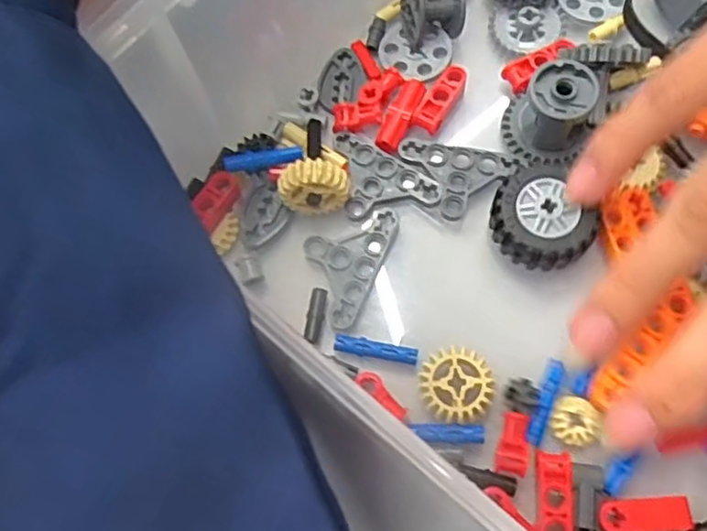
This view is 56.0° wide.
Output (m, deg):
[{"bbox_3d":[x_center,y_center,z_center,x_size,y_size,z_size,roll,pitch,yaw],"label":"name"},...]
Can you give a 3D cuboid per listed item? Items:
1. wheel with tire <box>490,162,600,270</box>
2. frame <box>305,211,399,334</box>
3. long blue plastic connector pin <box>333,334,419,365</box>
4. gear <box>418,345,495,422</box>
[{"bbox_3d":[0.054,-0.014,0.190,0.031,0.013,0.030,-1,71,3],"label":"wheel with tire"},{"bbox_3d":[0.003,0.001,0.195,0.029,0.004,0.029,-21,72,-4],"label":"frame"},{"bbox_3d":[0.006,0.023,0.185,0.024,0.004,0.005,8,72,6],"label":"long blue plastic connector pin"},{"bbox_3d":[0.028,0.032,0.180,0.020,0.004,0.020,-1,71,3],"label":"gear"}]

